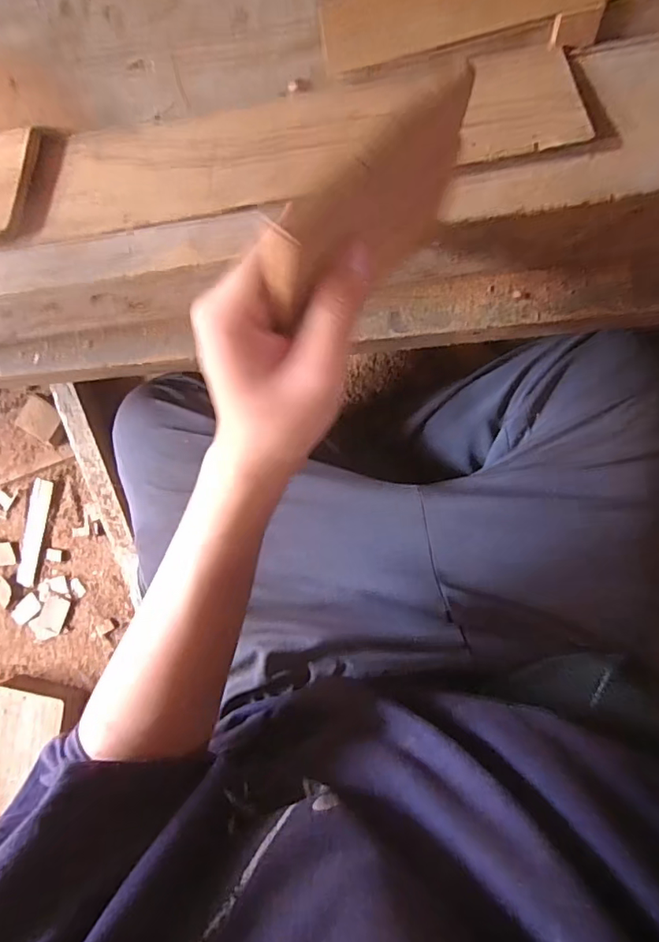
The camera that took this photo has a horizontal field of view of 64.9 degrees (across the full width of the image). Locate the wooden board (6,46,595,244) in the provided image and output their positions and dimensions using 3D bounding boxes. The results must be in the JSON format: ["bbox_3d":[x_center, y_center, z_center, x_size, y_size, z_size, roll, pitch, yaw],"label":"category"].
[{"bbox_3d":[-0.031,-0.234,0.371,0.390,0.017,0.106,-5,69,9],"label":"wooden board"}]

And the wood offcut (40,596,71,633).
[{"bbox_3d":[-0.408,0.210,0.768,0.038,0.006,0.052,22,93,5],"label":"wood offcut"}]

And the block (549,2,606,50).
[{"bbox_3d":[0.170,-0.304,0.357,0.031,0.006,0.021,-1,131,10],"label":"block"}]

